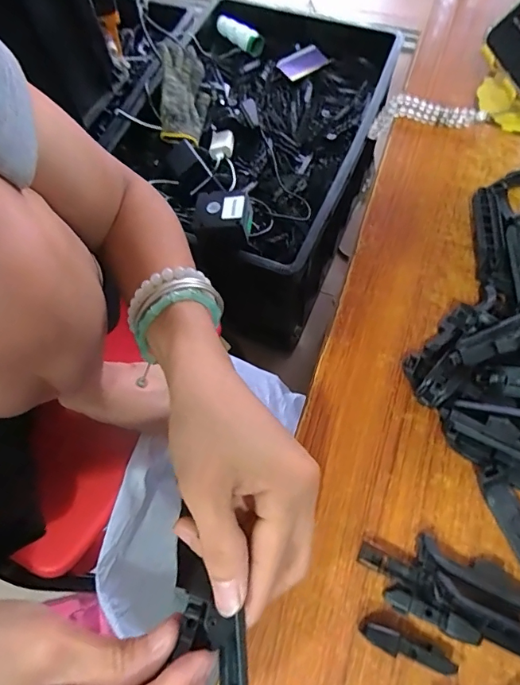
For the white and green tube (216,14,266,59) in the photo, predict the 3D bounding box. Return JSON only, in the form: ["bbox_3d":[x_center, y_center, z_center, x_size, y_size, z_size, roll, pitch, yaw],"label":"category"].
[{"bbox_3d":[-0.049,-0.648,0.963,0.115,0.042,0.038,34,73,17],"label":"white and green tube"}]

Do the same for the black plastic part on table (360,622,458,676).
[{"bbox_3d":[0.078,0.163,0.244,0.049,0.018,0.011,20,68,10],"label":"black plastic part on table"}]

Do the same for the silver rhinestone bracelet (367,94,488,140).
[{"bbox_3d":[0.148,-0.201,0.412,0.098,0.033,0.021,10,66,21],"label":"silver rhinestone bracelet"}]

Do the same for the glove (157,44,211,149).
[{"bbox_3d":[-0.142,-0.477,0.853,0.080,0.078,0.224,-3,66,3],"label":"glove"}]

